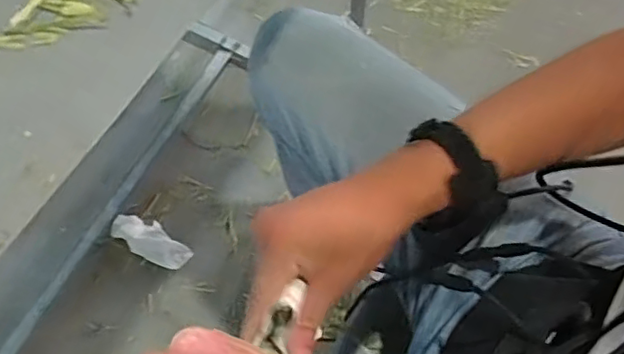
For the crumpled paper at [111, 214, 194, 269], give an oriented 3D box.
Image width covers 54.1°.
[{"bbox_3d":[-0.302,0.118,1.134,0.158,0.019,0.064,24,70,10],"label":"crumpled paper"}]

